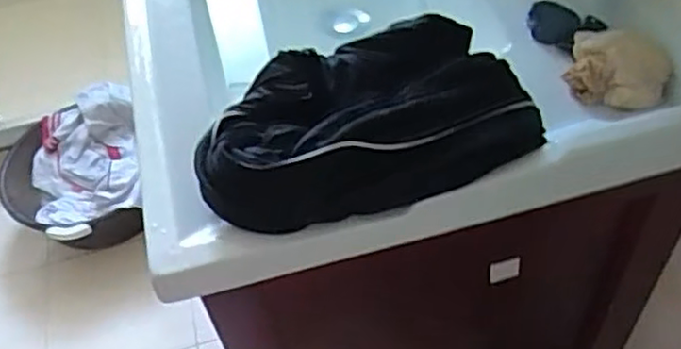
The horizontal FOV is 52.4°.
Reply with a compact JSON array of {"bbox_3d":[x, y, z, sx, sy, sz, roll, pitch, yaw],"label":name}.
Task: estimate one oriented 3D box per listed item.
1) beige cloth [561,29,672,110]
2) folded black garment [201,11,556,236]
[{"bbox_3d":[0.228,-0.089,0.571,0.078,0.044,0.056,26,57,25],"label":"beige cloth"},{"bbox_3d":[0.017,-0.051,0.530,0.256,0.049,0.165,-11,50,-3],"label":"folded black garment"}]

